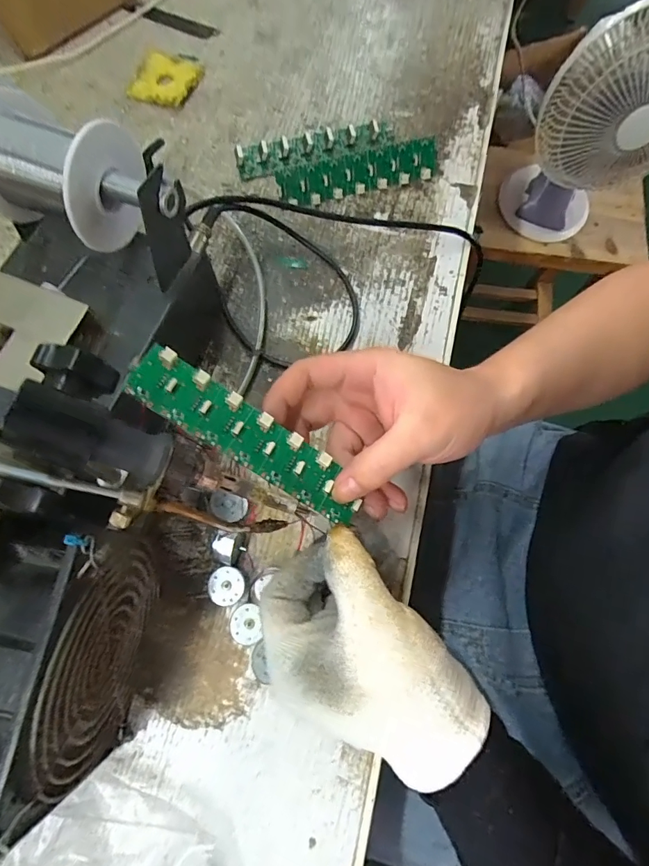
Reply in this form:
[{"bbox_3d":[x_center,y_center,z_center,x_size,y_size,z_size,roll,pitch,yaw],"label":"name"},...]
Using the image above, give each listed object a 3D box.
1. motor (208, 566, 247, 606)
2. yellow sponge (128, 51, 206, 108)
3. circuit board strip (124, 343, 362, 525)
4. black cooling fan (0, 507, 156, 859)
[{"bbox_3d":[-0.062,0.098,0.285,0.022,0.014,0.023,0,73,-1],"label":"motor"},{"bbox_3d":[-0.152,-0.336,0.419,0.065,0.008,0.058,23,74,6],"label":"yellow sponge"},{"bbox_3d":[-0.039,0.003,0.238,0.136,0.006,0.030,36,75,-12],"label":"circuit board strip"},{"bbox_3d":[-0.125,0.109,0.223,0.050,0.120,0.123,12,73,1],"label":"black cooling fan"}]

